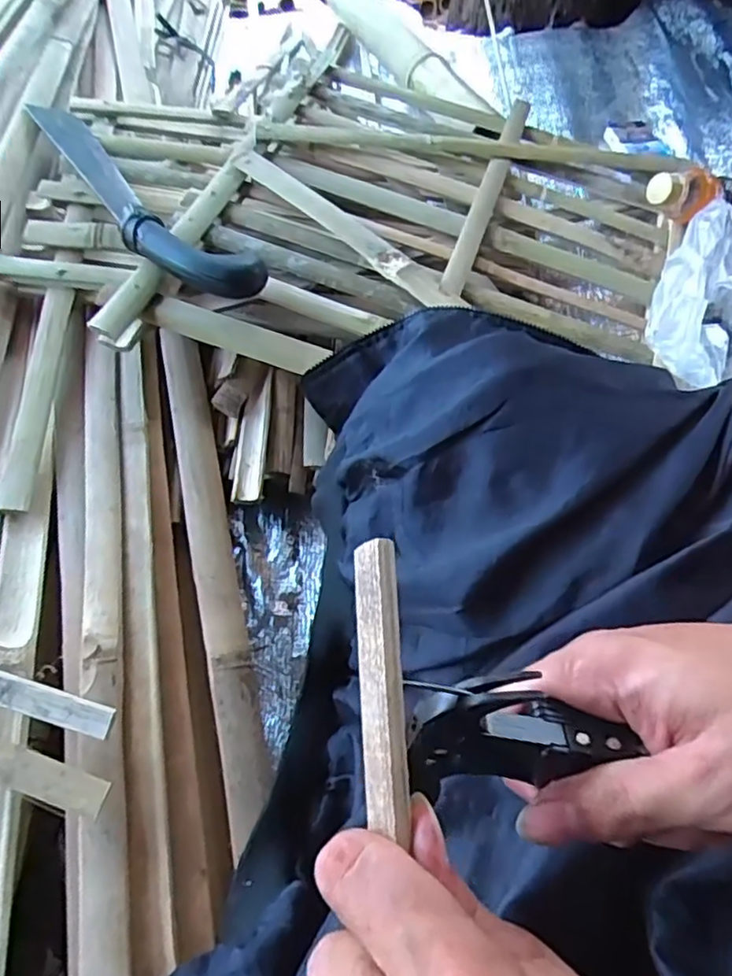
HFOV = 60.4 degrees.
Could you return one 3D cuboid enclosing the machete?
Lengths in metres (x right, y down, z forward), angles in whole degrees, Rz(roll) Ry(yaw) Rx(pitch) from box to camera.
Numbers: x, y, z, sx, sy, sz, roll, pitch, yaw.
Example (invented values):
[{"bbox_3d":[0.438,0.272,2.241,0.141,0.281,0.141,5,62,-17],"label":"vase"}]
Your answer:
[{"bbox_3d":[-0.215,-0.270,0.584,0.076,0.049,0.348,-35,61,-18],"label":"machete"}]

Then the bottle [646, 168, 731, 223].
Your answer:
[{"bbox_3d":[0.358,-0.300,0.650,0.162,0.046,0.047,-2,54,-19],"label":"bottle"}]

